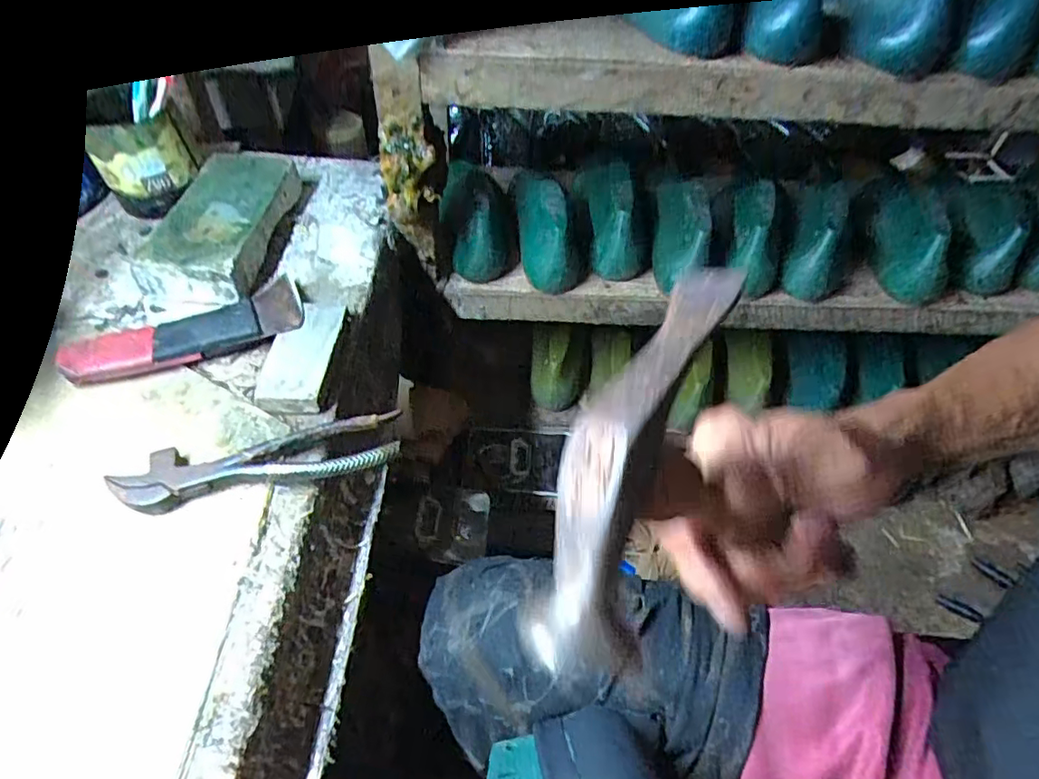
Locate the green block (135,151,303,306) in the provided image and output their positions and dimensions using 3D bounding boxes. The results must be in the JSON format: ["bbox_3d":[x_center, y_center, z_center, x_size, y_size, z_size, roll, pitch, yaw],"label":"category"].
[{"bbox_3d":[-0.283,-0.165,0.558,0.098,0.041,0.202,3,51,-2],"label":"green block"}]

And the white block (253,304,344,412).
[{"bbox_3d":[-0.175,-0.030,0.467,0.050,0.022,0.113,3,51,-2],"label":"white block"}]

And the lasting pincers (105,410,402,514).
[{"bbox_3d":[-0.178,0.050,0.398,0.186,0.022,0.043,-8,52,-11],"label":"lasting pincers"}]

